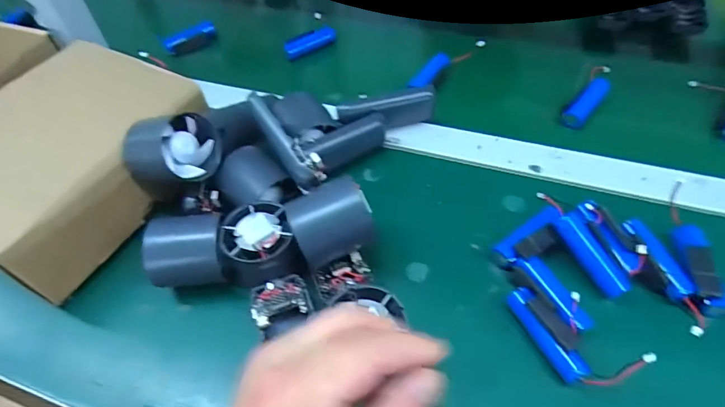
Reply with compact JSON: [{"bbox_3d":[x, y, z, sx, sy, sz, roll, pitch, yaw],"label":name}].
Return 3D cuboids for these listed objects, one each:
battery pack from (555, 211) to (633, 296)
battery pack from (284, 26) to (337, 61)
[{"bbox_3d":[0.171,0.037,0.333,0.021,0.013,0.065,-21,67,-12],"label":"battery pack"},{"bbox_3d":[-0.065,-0.200,0.559,0.069,0.017,0.024,-26,55,-15],"label":"battery pack"}]

